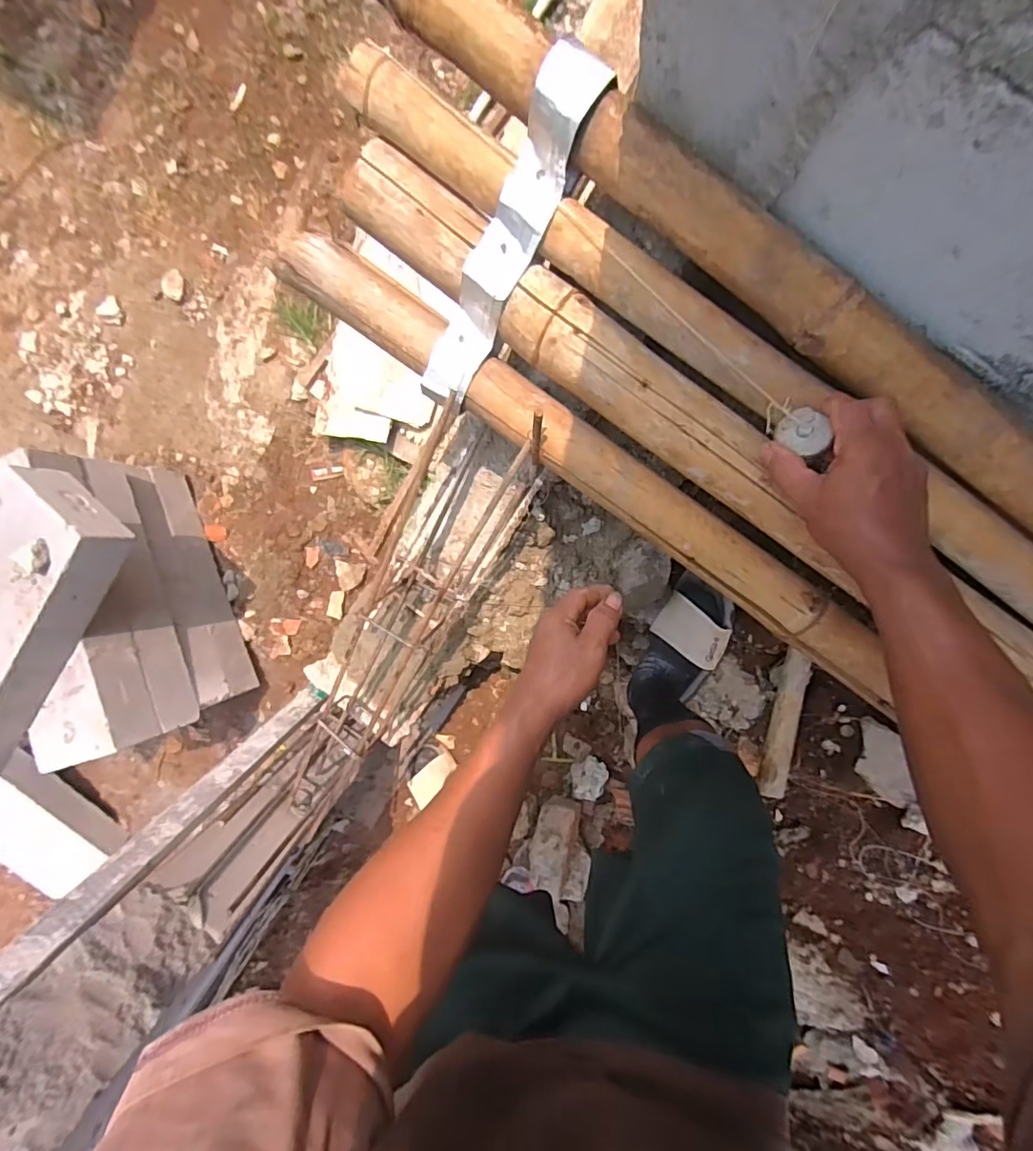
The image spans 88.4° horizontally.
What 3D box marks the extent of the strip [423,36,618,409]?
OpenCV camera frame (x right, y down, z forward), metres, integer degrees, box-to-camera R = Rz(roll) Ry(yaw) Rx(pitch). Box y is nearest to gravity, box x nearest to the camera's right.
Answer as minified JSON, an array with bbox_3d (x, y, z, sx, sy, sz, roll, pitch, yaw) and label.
[{"bbox_3d":[-0.009,-0.258,0.421,0.045,0.030,0.250,32,122,-1],"label":"strip"}]

